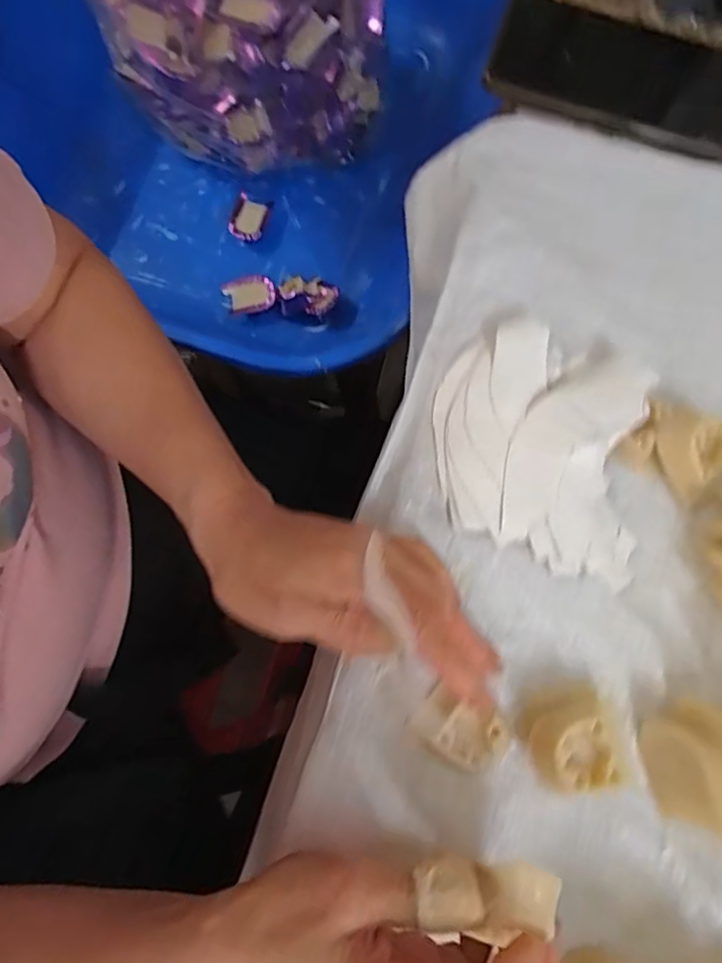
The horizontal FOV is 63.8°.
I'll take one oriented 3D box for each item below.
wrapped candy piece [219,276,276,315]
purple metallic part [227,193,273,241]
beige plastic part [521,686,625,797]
[{"bbox_3d":[-0.119,-0.195,0.611,0.056,0.013,0.036,-9,77,-1],"label":"wrapped candy piece"},{"bbox_3d":[-0.121,-0.285,0.627,0.040,0.011,0.048,18,78,5],"label":"purple metallic part"},{"bbox_3d":[0.097,0.123,0.276,0.038,0.032,0.040,0,77,1],"label":"beige plastic part"}]

